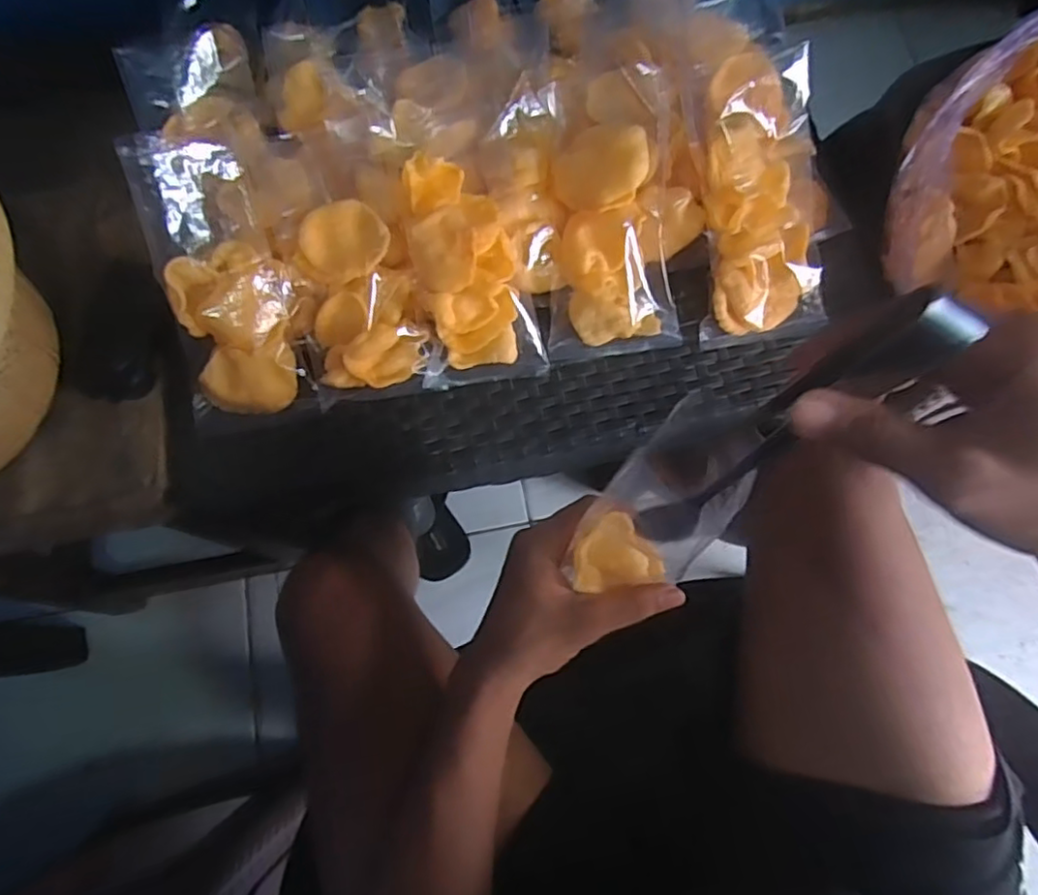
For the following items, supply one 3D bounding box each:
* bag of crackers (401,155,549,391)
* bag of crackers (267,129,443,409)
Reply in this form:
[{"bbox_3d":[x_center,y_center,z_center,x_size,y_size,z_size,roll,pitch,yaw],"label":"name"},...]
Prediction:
[{"bbox_3d":[-0.040,-0.124,0.457,0.084,0.036,0.163,-17,103,-4],"label":"bag of crackers"},{"bbox_3d":[-0.121,-0.134,0.457,0.086,0.033,0.191,-17,92,-4],"label":"bag of crackers"}]

